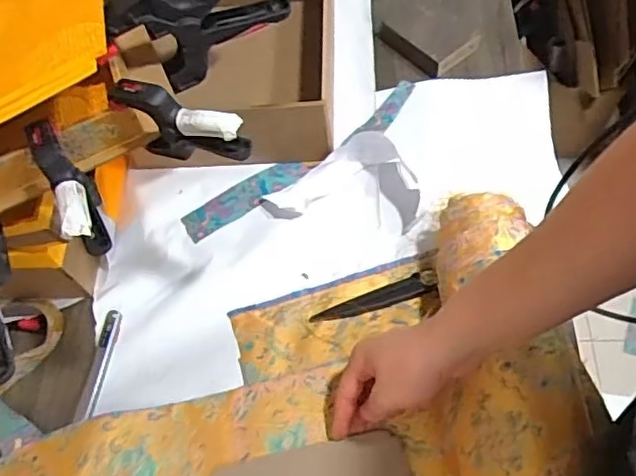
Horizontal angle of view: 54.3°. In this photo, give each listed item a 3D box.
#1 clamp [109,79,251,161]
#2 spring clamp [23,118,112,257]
[{"bbox_3d":[-0.102,-0.078,0.464,0.105,0.065,0.019,19,65,16],"label":"clamp"},{"bbox_3d":[-0.176,-0.036,0.445,0.024,0.052,0.109,-28,62,-10],"label":"spring clamp"}]

